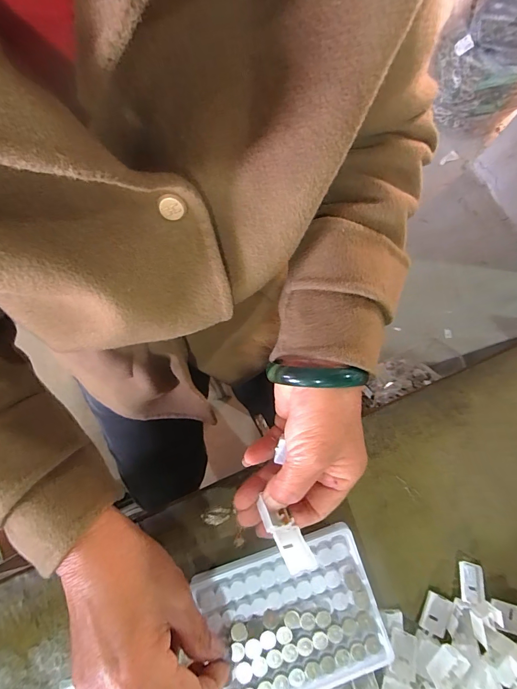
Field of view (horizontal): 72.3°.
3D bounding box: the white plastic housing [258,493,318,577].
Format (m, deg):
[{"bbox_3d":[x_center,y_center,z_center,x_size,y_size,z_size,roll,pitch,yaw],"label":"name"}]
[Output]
[{"bbox_3d":[0.016,0.129,0.233,0.018,0.014,0.046,-1,35,-36],"label":"white plastic housing"}]

